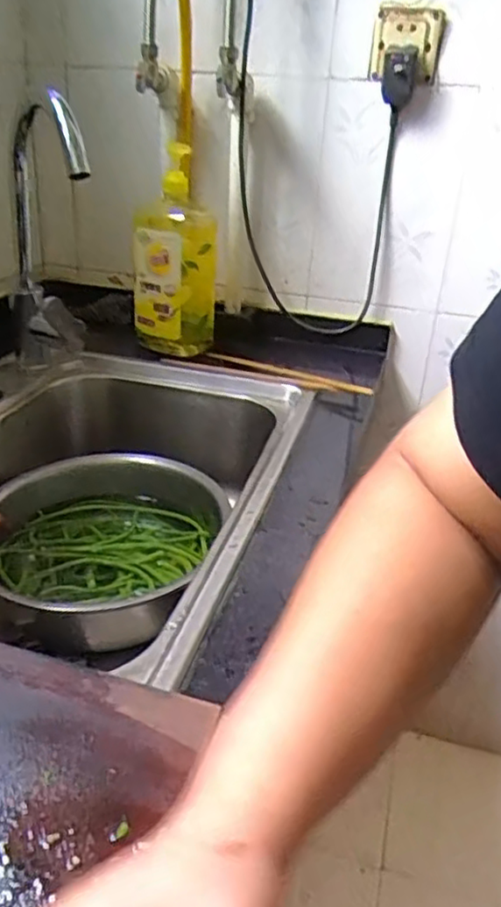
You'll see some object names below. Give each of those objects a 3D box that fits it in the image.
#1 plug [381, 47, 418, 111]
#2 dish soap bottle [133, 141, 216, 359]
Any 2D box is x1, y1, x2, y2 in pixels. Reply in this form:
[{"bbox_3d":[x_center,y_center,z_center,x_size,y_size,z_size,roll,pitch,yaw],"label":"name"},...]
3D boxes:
[{"bbox_3d":[0.191,-0.482,0.862,0.040,0.068,0.035,-2,28,-1],"label":"plug"},{"bbox_3d":[-0.108,-0.271,0.936,0.117,0.247,0.092,-4,28,-5],"label":"dish soap bottle"}]

